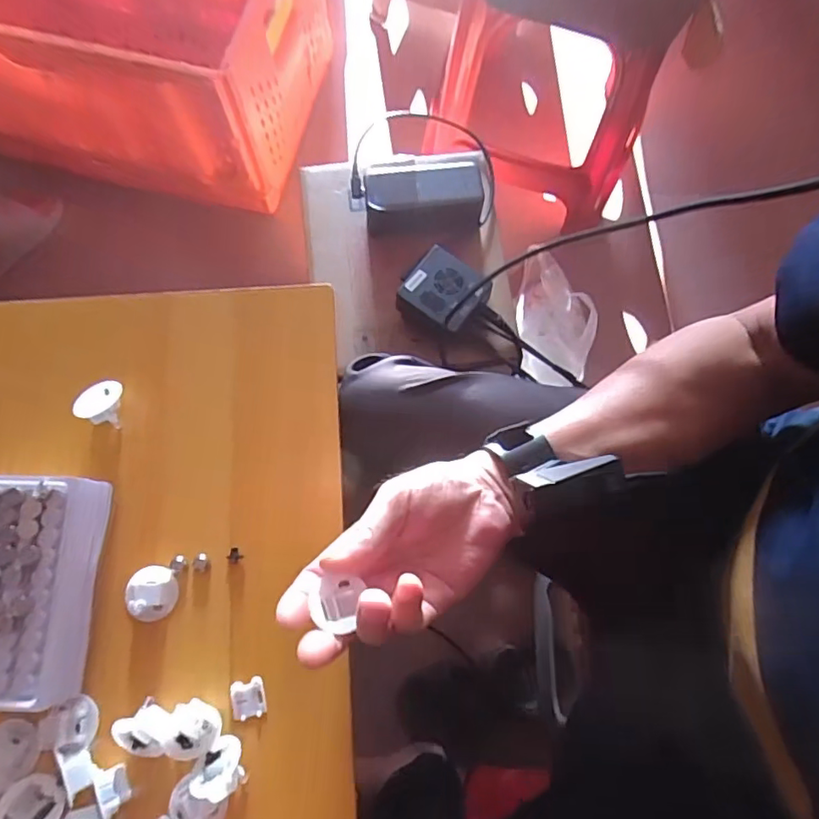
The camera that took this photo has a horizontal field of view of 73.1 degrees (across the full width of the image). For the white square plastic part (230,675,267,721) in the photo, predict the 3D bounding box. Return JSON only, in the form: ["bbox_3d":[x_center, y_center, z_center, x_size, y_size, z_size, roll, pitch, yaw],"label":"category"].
[{"bbox_3d":[-0.101,0.181,0.346,0.021,0.004,0.022,-11,74,-4],"label":"white square plastic part"}]

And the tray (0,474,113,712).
[{"bbox_3d":[-0.248,0.108,0.340,0.102,0.037,0.133,2,73,0],"label":"tray"}]

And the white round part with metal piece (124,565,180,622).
[{"bbox_3d":[-0.167,0.118,0.356,0.031,0.015,0.033,0,73,0],"label":"white round part with metal piece"}]

